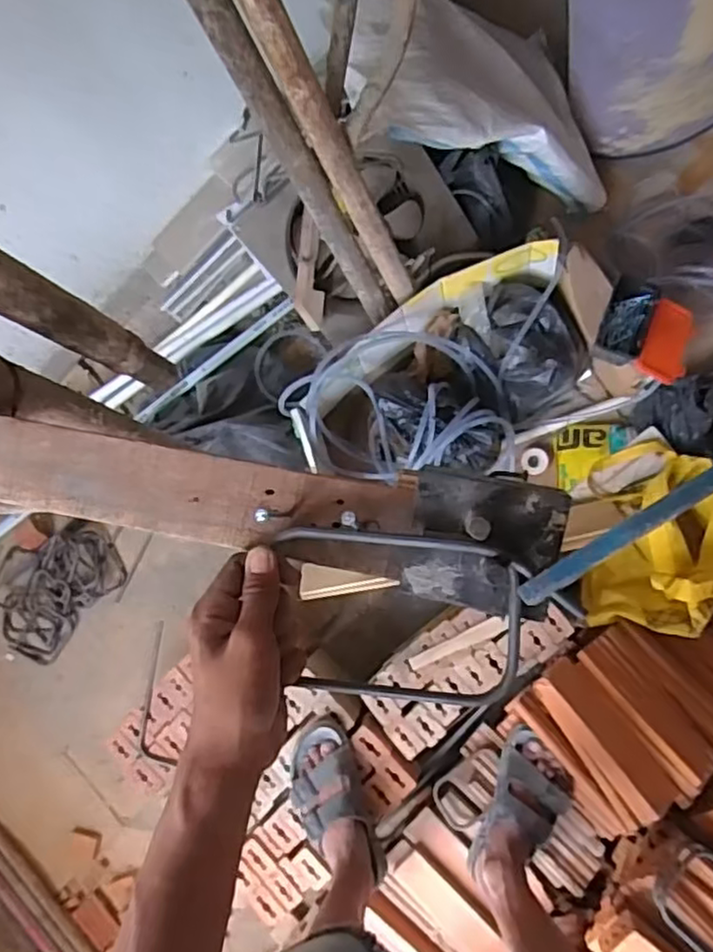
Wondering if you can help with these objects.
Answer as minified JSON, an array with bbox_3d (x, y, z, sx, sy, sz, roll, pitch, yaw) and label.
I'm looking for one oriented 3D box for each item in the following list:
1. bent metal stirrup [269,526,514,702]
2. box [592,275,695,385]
[{"bbox_3d":[0.024,0.085,0.412,0.148,0.017,0.099,4,85,8],"label":"bent metal stirrup"},{"bbox_3d":[0.508,-0.255,1.178,0.152,0.044,0.145,22,88,9],"label":"box"}]

